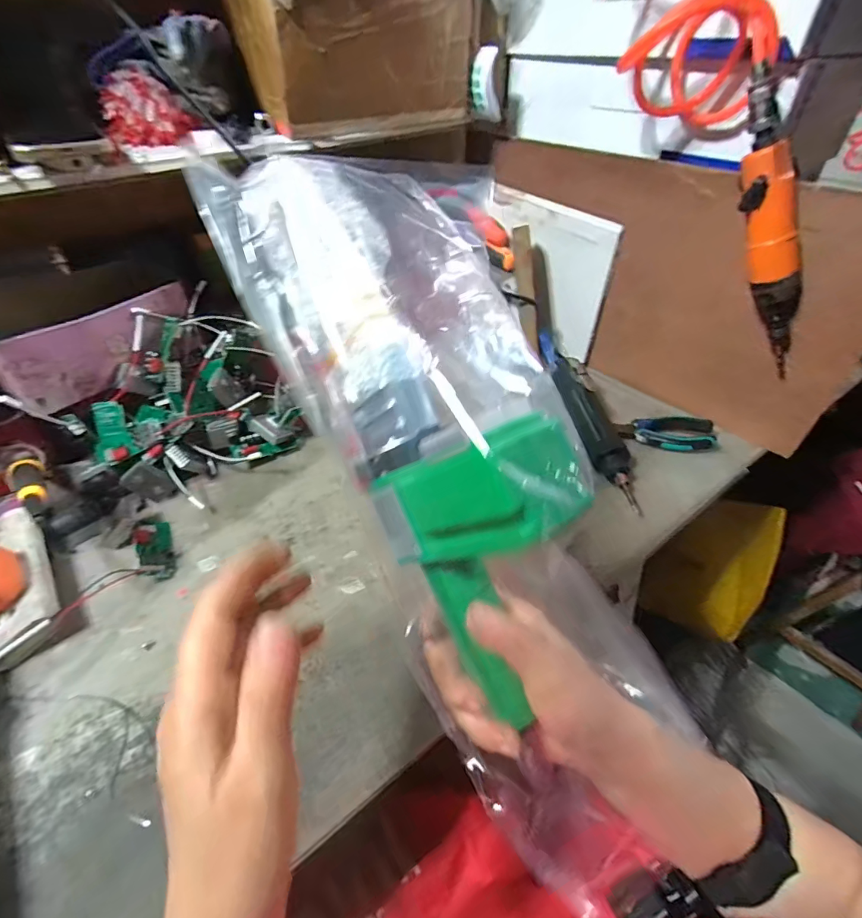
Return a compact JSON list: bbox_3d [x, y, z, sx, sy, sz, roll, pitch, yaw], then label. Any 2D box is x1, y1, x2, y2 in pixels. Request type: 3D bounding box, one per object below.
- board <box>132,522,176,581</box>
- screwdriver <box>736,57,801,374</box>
[{"bbox_3d":[-0.279,0.090,0.459,0.030,0.021,0.074,-24,49,-22],"label":"board"},{"bbox_3d":[0.319,-0.200,0.424,0.040,0.279,0.045,2,35,45],"label":"screwdriver"}]

